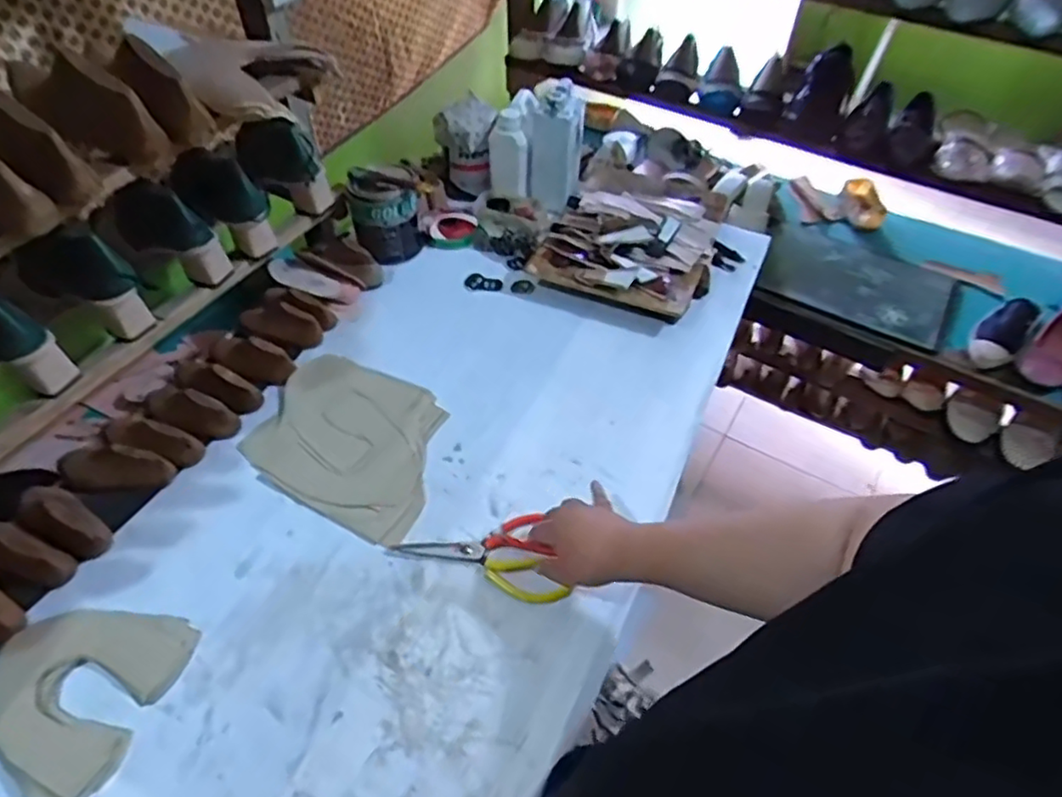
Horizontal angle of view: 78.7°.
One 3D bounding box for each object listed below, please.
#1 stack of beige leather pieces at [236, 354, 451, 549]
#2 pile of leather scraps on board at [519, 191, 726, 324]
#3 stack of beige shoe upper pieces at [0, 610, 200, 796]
[{"bbox_3d":[-0.225,0.050,0.843,0.256,0.016,0.216,24,52,16],"label":"stack of beige leather pieces"},{"bbox_3d":[0.166,-0.267,1.058,0.263,0.057,0.282,17,51,13],"label":"pile of leather scraps on board"},{"bbox_3d":[-0.452,0.279,0.632,0.170,0.015,0.170,16,50,9],"label":"stack of beige shoe upper pieces"}]

